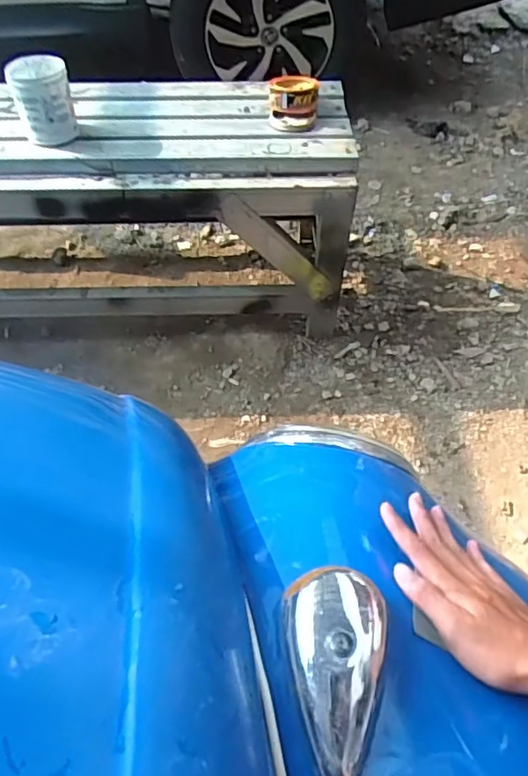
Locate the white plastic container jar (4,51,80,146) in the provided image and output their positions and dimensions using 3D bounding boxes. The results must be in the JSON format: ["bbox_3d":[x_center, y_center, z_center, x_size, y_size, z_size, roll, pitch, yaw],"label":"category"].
[{"bbox_3d":[-0.438,-0.571,1.138,0.107,0.150,0.101,0,52,1],"label":"white plastic container jar"}]

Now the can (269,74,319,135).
[{"bbox_3d":[0.065,-0.617,1.237,0.108,0.071,0.115,0,52,1],"label":"can"}]

